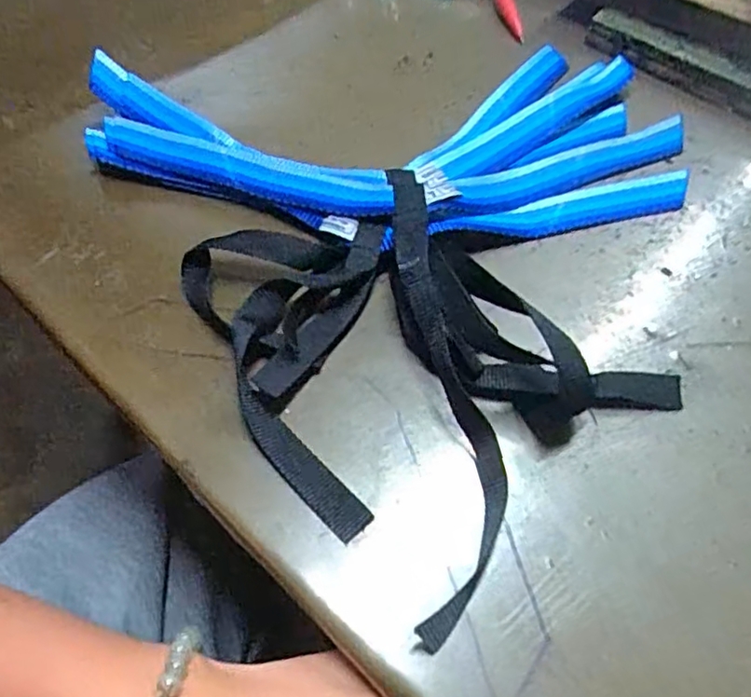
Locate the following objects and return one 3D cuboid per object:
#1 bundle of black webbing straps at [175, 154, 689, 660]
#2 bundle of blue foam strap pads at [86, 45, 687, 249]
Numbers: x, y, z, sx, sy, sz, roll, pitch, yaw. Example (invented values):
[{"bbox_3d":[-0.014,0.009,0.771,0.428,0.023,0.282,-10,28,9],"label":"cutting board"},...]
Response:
[{"bbox_3d":[0.015,-0.010,0.297,0.168,0.034,0.200,-31,62,-17],"label":"bundle of black webbing straps"},{"bbox_3d":[0.006,-0.121,0.374,0.344,0.031,0.157,-2,58,0],"label":"bundle of blue foam strap pads"}]

